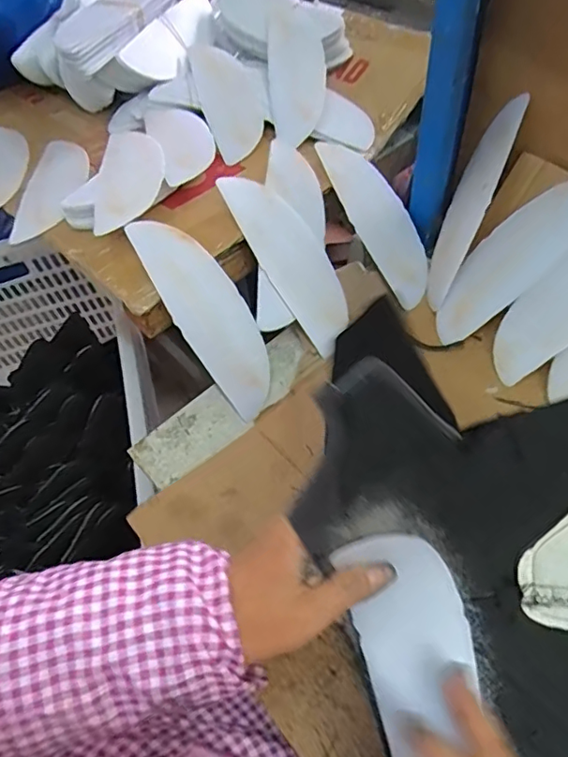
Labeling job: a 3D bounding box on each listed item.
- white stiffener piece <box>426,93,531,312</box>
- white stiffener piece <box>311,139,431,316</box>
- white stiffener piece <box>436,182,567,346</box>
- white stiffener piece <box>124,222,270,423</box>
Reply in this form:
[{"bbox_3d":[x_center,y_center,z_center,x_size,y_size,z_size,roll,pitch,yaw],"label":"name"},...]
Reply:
[{"bbox_3d":[0.175,-0.164,0.534,0.009,0.190,0.059,13,20,-18],"label":"white stiffener piece"},{"bbox_3d":[0.101,-0.166,0.584,0.067,0.004,0.188,-29,86,-22],"label":"white stiffener piece"},{"bbox_3d":[0.211,-0.112,0.513,0.188,0.008,0.062,-45,60,12],"label":"white stiffener piece"},{"bbox_3d":[-0.066,-0.059,0.505,0.062,0.015,0.192,-34,95,0],"label":"white stiffener piece"}]

